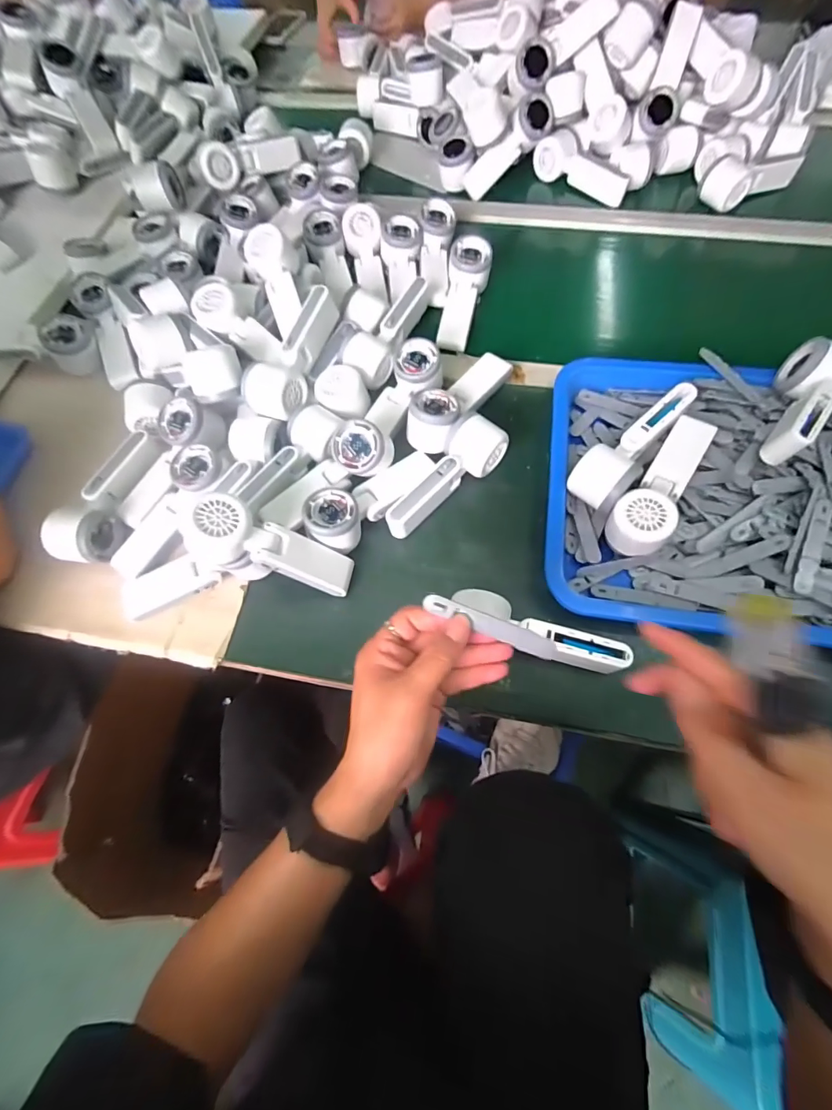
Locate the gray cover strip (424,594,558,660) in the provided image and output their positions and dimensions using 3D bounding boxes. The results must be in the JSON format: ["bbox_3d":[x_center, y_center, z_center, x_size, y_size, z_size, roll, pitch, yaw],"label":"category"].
[{"bbox_3d":[0.053,0.049,0.307,0.098,0.010,0.014,24,73,-8],"label":"gray cover strip"}]

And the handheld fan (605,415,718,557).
[{"bbox_3d":[0.254,-0.065,0.455,0.058,0.053,0.173,36,72,17],"label":"handheld fan"}]

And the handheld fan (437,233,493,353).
[{"bbox_3d":[0.067,-0.357,0.602,0.056,0.038,0.161,8,72,3],"label":"handheld fan"}]

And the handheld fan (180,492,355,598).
[{"bbox_3d":[-0.137,-0.004,0.428,0.167,0.034,0.060,24,69,-31],"label":"handheld fan"}]

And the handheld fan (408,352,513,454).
[{"bbox_3d":[0.051,-0.192,0.531,0.055,0.048,0.161,33,71,16],"label":"handheld fan"}]

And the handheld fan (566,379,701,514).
[{"bbox_3d":[0.232,-0.114,0.471,0.167,0.053,0.053,-42,70,-15],"label":"handheld fan"}]

